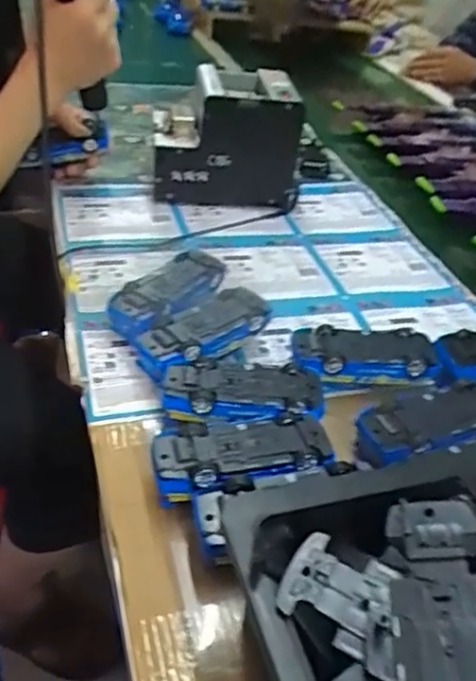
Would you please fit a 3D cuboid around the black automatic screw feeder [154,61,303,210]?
[{"bbox_3d":[-0.020,-0.274,0.837,0.188,0.140,0.142,1,39,-8],"label":"black automatic screw feeder"}]

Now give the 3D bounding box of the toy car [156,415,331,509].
[{"bbox_3d":[0.002,0.091,0.460,0.127,0.045,0.061,-5,41,-15],"label":"toy car"}]

